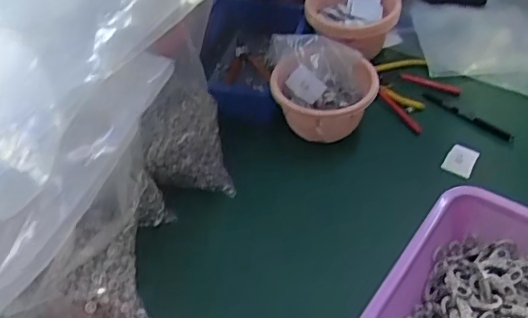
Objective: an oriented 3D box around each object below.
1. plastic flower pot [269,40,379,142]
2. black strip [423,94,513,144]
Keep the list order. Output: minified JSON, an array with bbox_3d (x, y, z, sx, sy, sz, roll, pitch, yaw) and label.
[{"bbox_3d":[0.090,-0.097,0.854,0.152,0.098,0.133,16,50,18],"label":"plastic flower pot"},{"bbox_3d":[0.320,-0.067,0.895,0.154,0.007,0.017,33,56,29],"label":"black strip"}]

